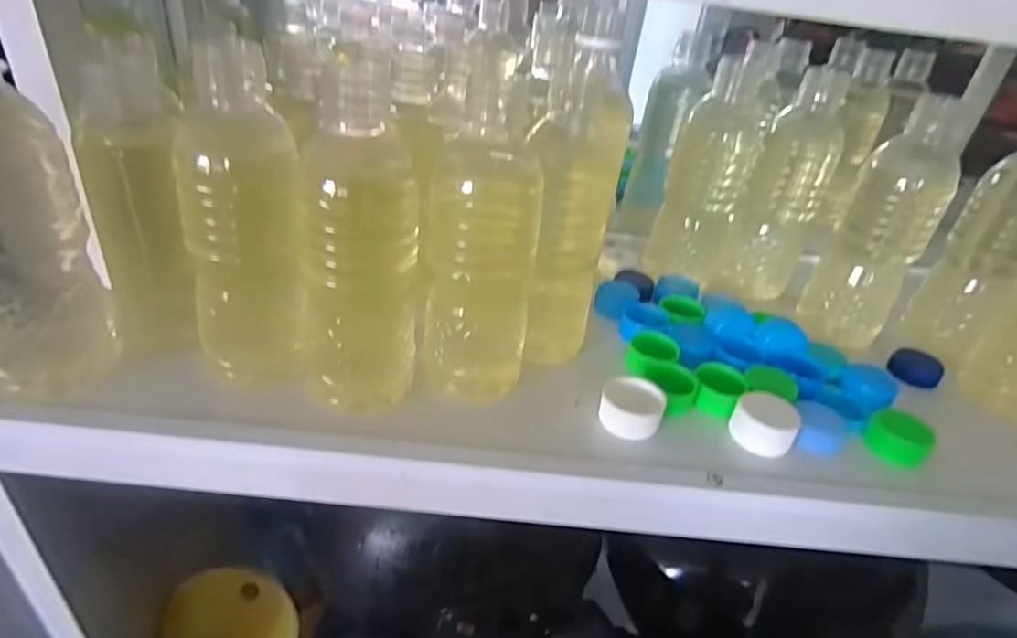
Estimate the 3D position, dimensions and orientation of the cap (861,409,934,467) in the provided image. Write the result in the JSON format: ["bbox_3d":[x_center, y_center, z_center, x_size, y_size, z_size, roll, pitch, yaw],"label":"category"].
[{"bbox_3d":[0.221,0.068,0.331,0.025,0.020,0.032,-24,45,-40],"label":"cap"}]

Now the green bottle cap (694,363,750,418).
[{"bbox_3d":[0.126,0.041,0.350,0.028,0.017,0.031,22,35,21],"label":"green bottle cap"}]

